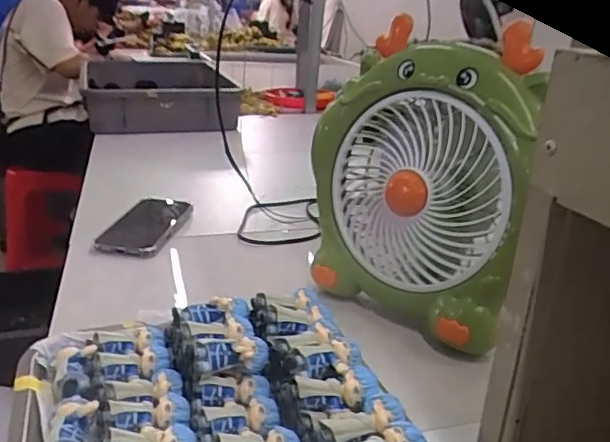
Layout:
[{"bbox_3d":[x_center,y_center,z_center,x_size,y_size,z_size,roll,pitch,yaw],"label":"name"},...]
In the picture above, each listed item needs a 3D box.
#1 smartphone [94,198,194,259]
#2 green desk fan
[{"bbox_3d":[-0.211,0.004,0.752,0.083,0.014,0.163,9,25,2],"label":"smartphone"},{"bbox_3d":[0.103,-0.028,0.526,0.232,0.268,0.070,22,28,38],"label":"green desk fan"}]

